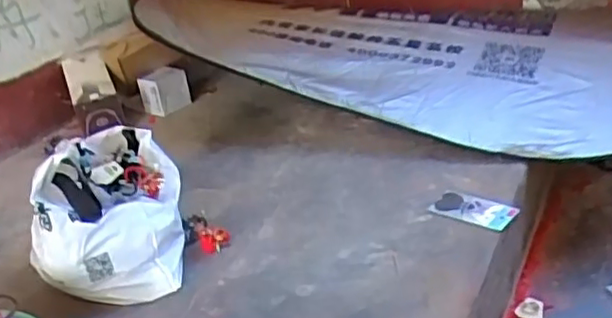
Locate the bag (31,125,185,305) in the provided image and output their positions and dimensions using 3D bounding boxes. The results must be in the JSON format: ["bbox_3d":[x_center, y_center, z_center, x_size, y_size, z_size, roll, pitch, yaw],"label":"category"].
[{"bbox_3d":[-0.324,0.071,1.106,0.208,0.191,0.326,-7,27,1],"label":"bag"}]

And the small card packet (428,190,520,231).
[{"bbox_3d":[0.286,0.083,1.092,0.134,0.010,0.074,15,35,37],"label":"small card packet"}]

